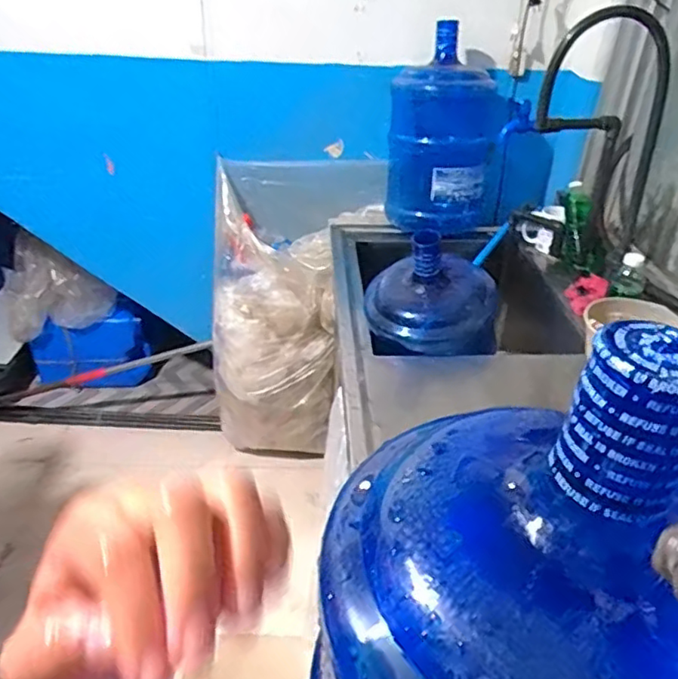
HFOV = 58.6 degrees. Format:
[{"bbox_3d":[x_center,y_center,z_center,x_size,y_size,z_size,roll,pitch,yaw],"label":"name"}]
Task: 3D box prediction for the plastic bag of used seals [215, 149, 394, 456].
[{"bbox_3d":[-0.140,-0.056,1.917,0.512,0.911,0.309,2,33,-1],"label":"plastic bag of used seals"}]

